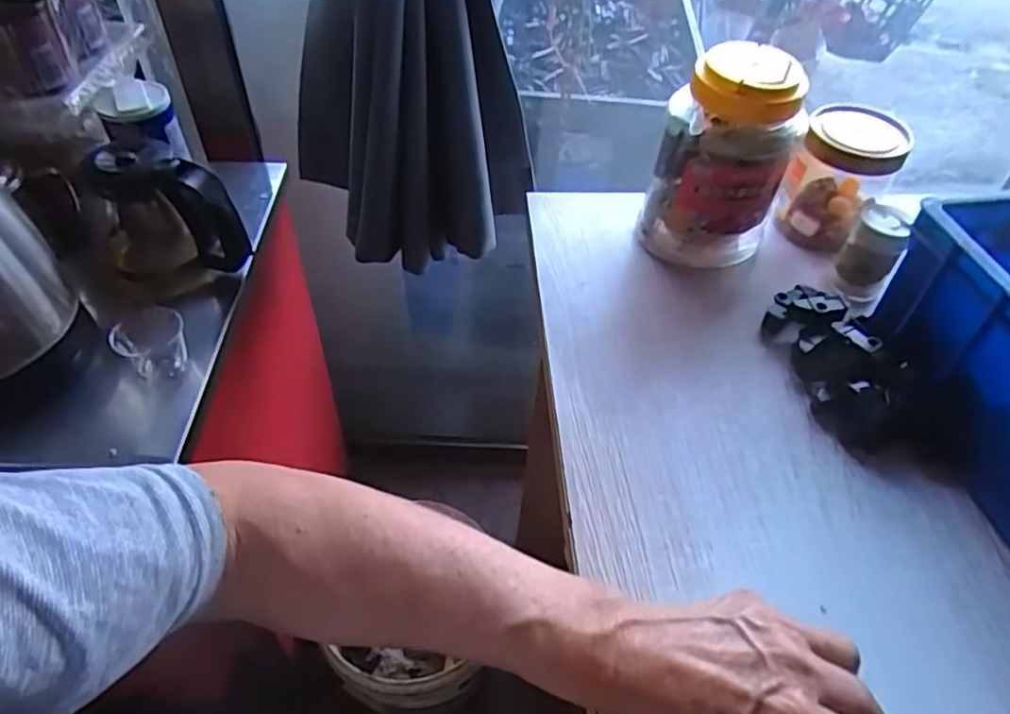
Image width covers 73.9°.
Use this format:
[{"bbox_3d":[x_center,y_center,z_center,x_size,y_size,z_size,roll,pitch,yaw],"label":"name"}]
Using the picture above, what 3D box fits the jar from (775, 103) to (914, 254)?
[{"bbox_3d":[0.307,-0.163,0.612,0.082,0.106,0.083,1,49,-2],"label":"jar"}]

